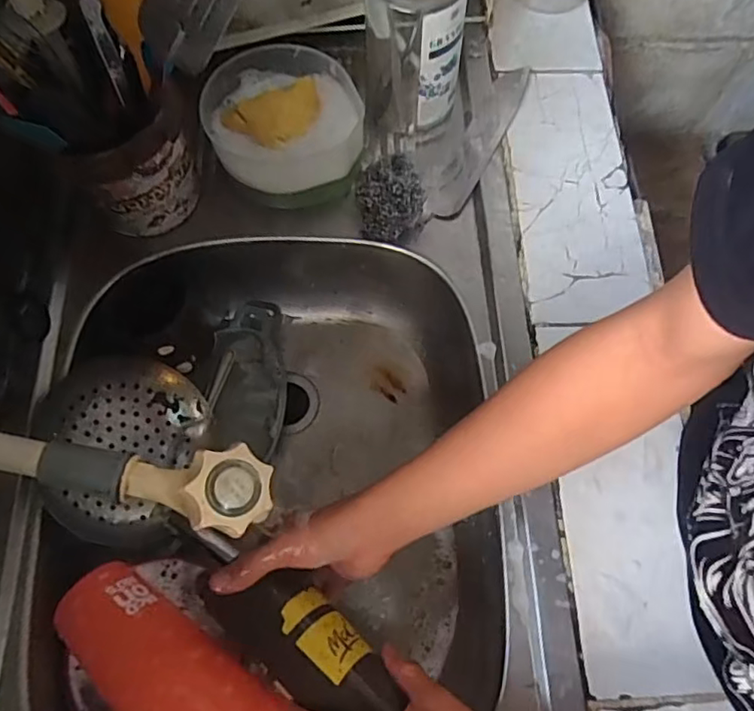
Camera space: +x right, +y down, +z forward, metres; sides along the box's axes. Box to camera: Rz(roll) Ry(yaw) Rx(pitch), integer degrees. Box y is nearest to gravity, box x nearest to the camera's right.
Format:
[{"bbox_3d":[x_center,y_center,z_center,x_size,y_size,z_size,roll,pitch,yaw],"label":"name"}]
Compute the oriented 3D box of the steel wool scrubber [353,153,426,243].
[{"bbox_3d":[0.012,-0.155,0.571,0.063,0.044,0.082,2,68,0],"label":"steel wool scrubber"}]

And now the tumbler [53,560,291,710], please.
[{"bbox_3d":[-0.160,0.236,0.449,0.187,0.073,0.080,33,71,21],"label":"tumbler"}]

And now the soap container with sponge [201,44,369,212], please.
[{"bbox_3d":[-0.089,-0.222,0.574,0.140,0.069,0.145,0,68,-1],"label":"soap container with sponge"}]

